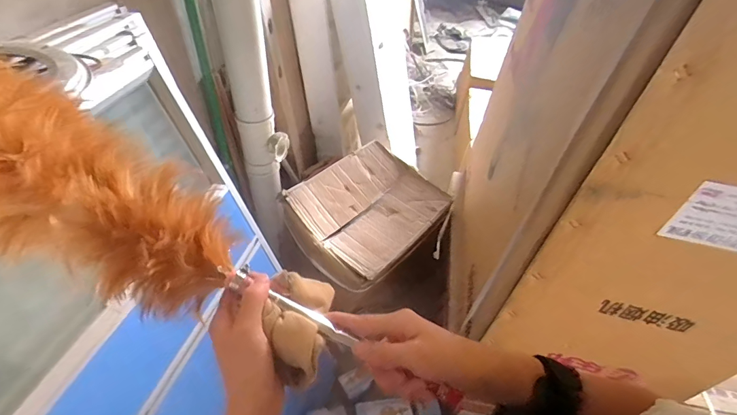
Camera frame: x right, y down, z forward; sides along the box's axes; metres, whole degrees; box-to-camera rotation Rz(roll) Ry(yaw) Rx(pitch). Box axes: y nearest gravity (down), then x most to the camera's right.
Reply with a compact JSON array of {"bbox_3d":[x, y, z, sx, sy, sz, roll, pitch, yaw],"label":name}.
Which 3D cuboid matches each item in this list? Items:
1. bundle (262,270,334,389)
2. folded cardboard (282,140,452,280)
[{"bbox_3d":[-0.064,0.103,0.354,0.053,0.034,0.101,4,45,-2],"label":"bundle"},{"bbox_3d":[0.009,-0.007,1.434,0.425,0.115,0.475,32,51,24],"label":"folded cardboard"}]

